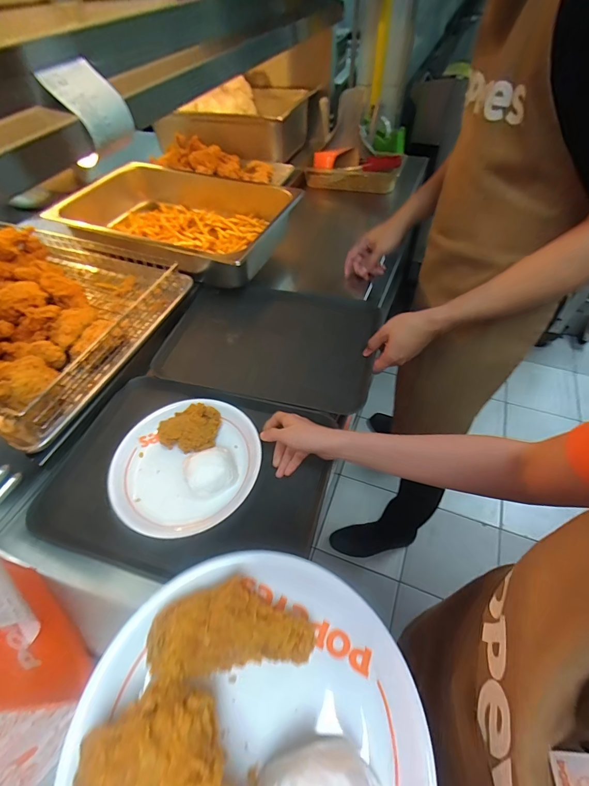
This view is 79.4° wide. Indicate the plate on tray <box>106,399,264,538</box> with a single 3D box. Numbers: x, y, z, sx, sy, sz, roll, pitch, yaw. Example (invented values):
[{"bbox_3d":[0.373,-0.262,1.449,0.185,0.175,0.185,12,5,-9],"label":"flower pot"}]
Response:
[{"bbox_3d":[-0.165,0.096,0.526,0.206,0.062,0.212,-3,51,3],"label":"plate on tray"}]

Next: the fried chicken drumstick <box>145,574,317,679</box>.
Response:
[{"bbox_3d":[-0.043,0.165,0.254,0.110,0.040,0.053,7,50,-12],"label":"fried chicken drumstick"}]

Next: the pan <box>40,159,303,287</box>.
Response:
[{"bbox_3d":[-0.284,-0.413,0.836,0.536,0.109,0.339,21,56,20],"label":"pan"}]

